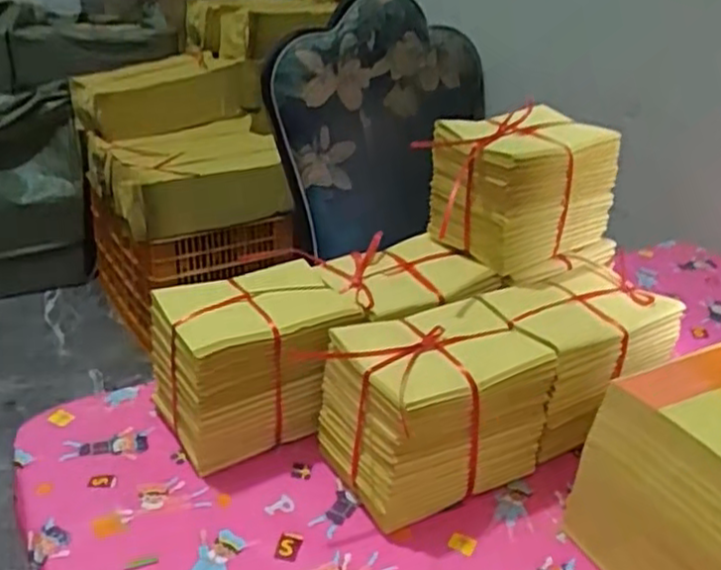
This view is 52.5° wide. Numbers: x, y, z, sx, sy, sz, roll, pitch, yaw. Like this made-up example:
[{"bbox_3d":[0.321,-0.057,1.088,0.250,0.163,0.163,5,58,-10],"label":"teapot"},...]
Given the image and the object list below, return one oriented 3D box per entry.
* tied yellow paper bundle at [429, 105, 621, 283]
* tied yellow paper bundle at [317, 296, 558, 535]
[{"bbox_3d":[0.165,-0.097,0.766,0.175,0.142,0.111,-14,32,-28],"label":"tied yellow paper bundle"},{"bbox_3d":[0.065,0.108,0.647,0.173,0.131,0.122,-14,32,-29],"label":"tied yellow paper bundle"}]

